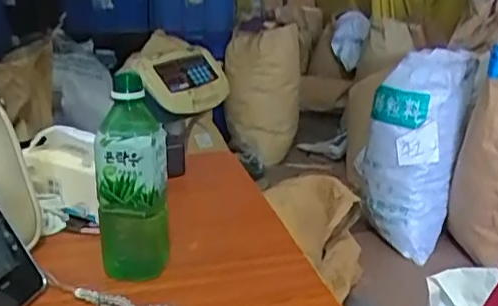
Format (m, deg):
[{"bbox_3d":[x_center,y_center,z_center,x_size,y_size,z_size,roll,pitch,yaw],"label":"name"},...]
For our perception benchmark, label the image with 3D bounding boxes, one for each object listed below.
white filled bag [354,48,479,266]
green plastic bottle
[{"bbox_3d":[0.514,-0.010,1.802,0.264,0.601,0.190,17,24,37],"label":"white filled bag"},{"bbox_3d":[-0.116,0.031,0.576,0.069,0.201,0.059,-2,20,-10],"label":"green plastic bottle"}]

